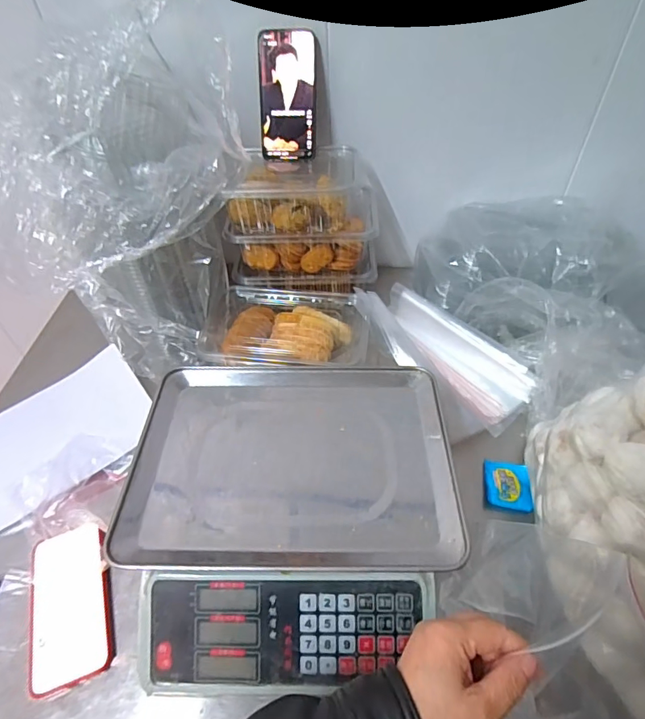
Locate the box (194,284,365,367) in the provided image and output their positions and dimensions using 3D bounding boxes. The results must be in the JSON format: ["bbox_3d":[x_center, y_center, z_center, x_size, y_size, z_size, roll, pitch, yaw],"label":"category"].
[{"bbox_3d":[-0.051,-0.037,0.703,0.239,0.080,0.155,4,49,6],"label":"box"}]

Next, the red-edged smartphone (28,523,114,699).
[{"bbox_3d":[-0.274,0.263,0.491,0.082,0.017,0.156,-17,50,-12],"label":"red-edged smartphone"}]

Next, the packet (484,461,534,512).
[{"bbox_3d":[0.239,0.162,0.584,0.055,0.014,0.066,9,50,10],"label":"packet"}]

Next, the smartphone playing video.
[{"bbox_3d":[-0.048,-0.373,0.652,0.079,0.169,0.014,2,22,5],"label":"smartphone playing video"}]

